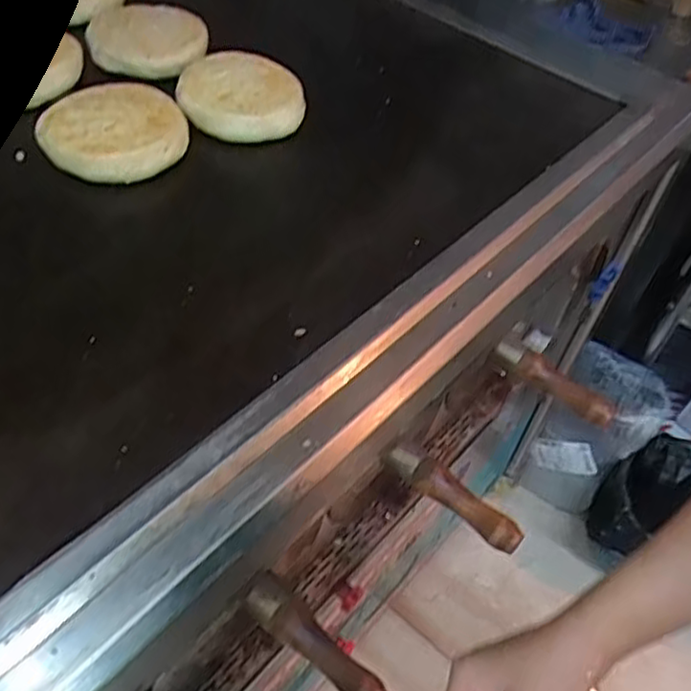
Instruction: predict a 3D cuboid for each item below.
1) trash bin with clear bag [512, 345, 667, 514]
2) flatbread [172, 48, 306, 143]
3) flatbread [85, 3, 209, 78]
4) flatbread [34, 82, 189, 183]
[{"bbox_3d":[0.481,0.188,1.386,0.184,0.327,0.181,29,53,17],"label":"trash bin with clear bag"},{"bbox_3d":[-0.102,-0.250,0.682,0.118,0.024,0.135,2,50,-4],"label":"flatbread"},{"bbox_3d":[-0.210,-0.330,0.734,0.119,0.022,0.138,-13,53,-16],"label":"flatbread"},{"bbox_3d":[-0.210,-0.198,0.630,0.126,0.021,0.122,-1,50,-7],"label":"flatbread"}]

